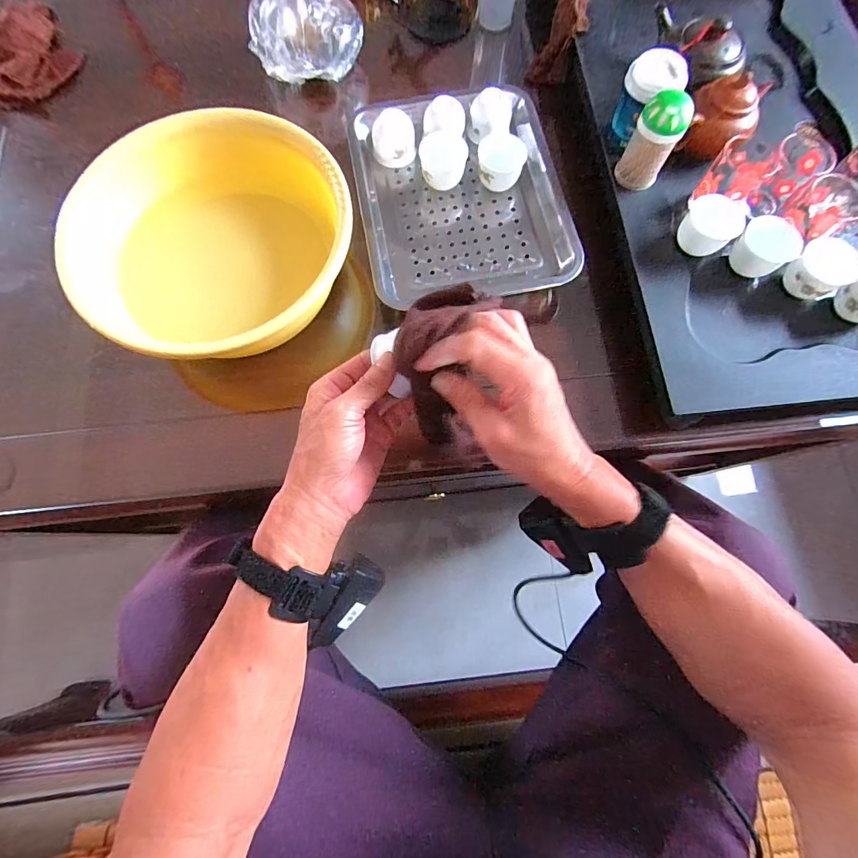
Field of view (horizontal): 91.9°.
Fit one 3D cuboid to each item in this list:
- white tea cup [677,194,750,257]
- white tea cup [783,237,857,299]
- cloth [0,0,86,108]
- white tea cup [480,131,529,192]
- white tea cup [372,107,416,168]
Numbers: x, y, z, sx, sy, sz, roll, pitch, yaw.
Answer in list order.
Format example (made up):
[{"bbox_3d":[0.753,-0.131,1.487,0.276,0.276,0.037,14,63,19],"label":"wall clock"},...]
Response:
[{"bbox_3d":[0.303,-0.218,0.452,0.058,0.045,0.045,26,77,7],"label":"white tea cup"},{"bbox_3d":[0.406,-0.162,0.438,0.050,0.050,0.053,0,75,0],"label":"white tea cup"},{"bbox_3d":[-0.590,-0.531,0.590,0.155,0.033,0.164,-37,78,-9],"label":"cloth"},{"bbox_3d":[0.084,-0.311,0.495,0.054,0.052,0.045,10,75,3],"label":"white tea cup"},{"bbox_3d":[-0.044,-0.354,0.505,0.053,0.039,0.049,-3,75,-1],"label":"white tea cup"}]

